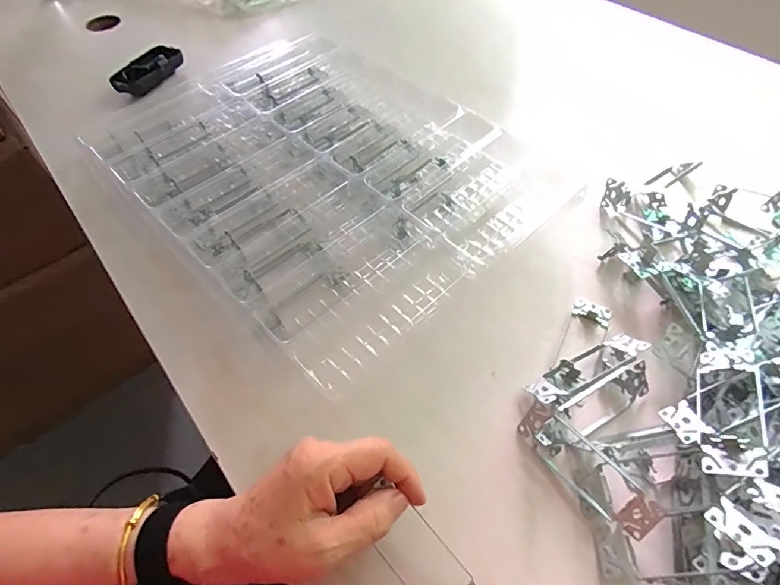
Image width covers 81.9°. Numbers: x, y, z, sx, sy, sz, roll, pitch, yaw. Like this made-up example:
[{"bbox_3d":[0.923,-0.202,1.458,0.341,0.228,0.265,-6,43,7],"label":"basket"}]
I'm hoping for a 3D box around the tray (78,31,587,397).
[{"bbox_3d":[-0.090,-0.151,0.517,0.346,0.053,0.491,-39,62,-23],"label":"tray"}]

